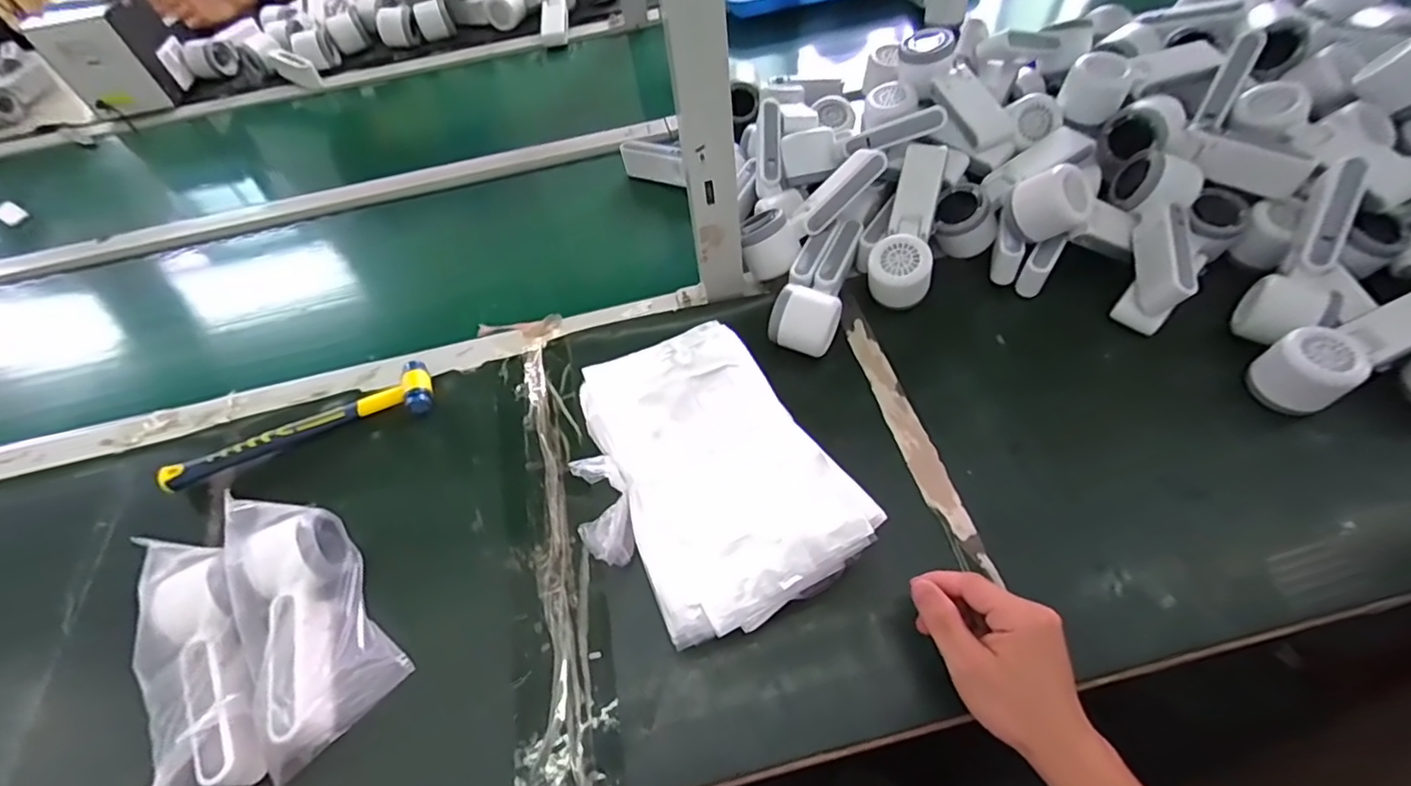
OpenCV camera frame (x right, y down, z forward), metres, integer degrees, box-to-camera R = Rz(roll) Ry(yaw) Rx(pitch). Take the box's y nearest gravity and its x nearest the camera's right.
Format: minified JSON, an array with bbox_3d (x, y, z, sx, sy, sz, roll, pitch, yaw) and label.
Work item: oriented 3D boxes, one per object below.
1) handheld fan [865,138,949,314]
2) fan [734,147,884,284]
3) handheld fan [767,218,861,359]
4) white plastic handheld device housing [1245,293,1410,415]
[{"bbox_3d":[0.204,-0.167,0.599,0.061,0.043,0.171,14,77,13],"label":"handheld fan"},{"bbox_3d":[0.106,-0.184,0.604,0.165,0.054,0.055,-37,60,6],"label":"fan"},{"bbox_3d":[0.113,-0.109,0.595,0.056,0.054,0.163,16,60,14],"label":"handheld fan"},{"bbox_3d":[0.526,-0.037,0.493,0.131,0.070,0.054,-24,58,-11],"label":"white plastic handheld device housing"}]

